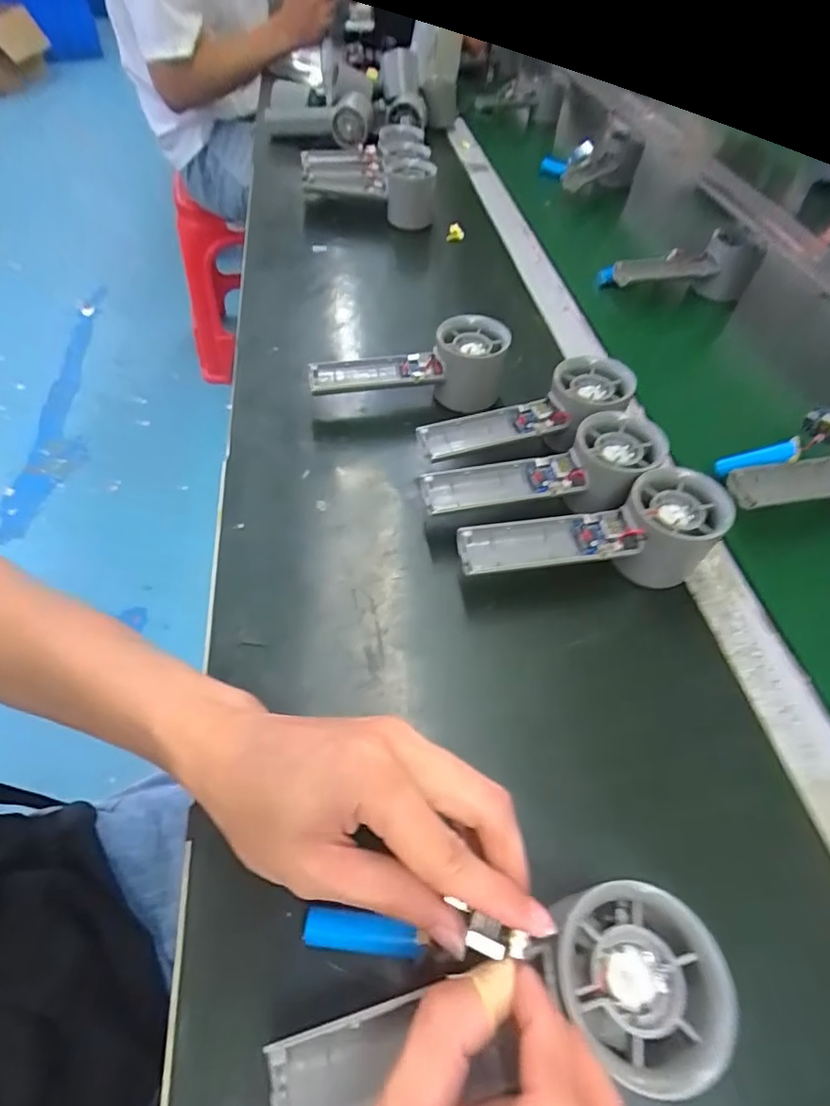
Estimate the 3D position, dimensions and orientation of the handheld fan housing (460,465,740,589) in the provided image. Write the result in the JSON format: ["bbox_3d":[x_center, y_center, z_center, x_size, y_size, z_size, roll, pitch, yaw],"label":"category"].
[{"bbox_3d":[0.108,-0.013,0.331,0.161,0.061,0.058,3,54,-1],"label":"handheld fan housing"}]

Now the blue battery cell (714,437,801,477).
[{"bbox_3d":[0.252,-0.069,0.387,0.054,0.012,0.015,-13,46,27],"label":"blue battery cell"}]

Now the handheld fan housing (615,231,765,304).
[{"bbox_3d":[0.310,-0.310,0.582,0.192,0.064,0.050,-19,56,-18],"label":"handheld fan housing"}]

